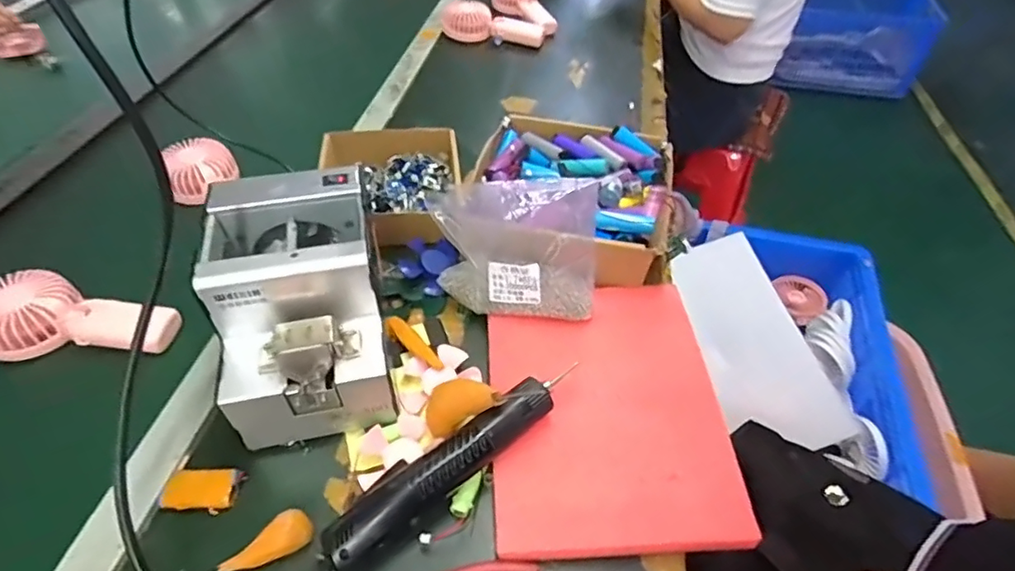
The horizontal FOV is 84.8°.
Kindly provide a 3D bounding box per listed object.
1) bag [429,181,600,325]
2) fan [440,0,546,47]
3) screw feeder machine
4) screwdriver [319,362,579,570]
[{"bbox_3d":[0.011,-0.050,0.546,0.160,0.127,0.126,1,48,-1],"label":"bag"},{"bbox_3d":[-0.026,-0.468,1.000,0.186,0.043,0.073,15,49,13],"label":"fan"},{"bbox_3d":[-0.169,0.017,0.469,0.124,0.143,0.171,-9,48,-8],"label":"screw feeder machine"},{"bbox_3d":[-0.043,0.135,0.433,0.217,0.046,0.044,-30,55,-26],"label":"screwdriver"}]

